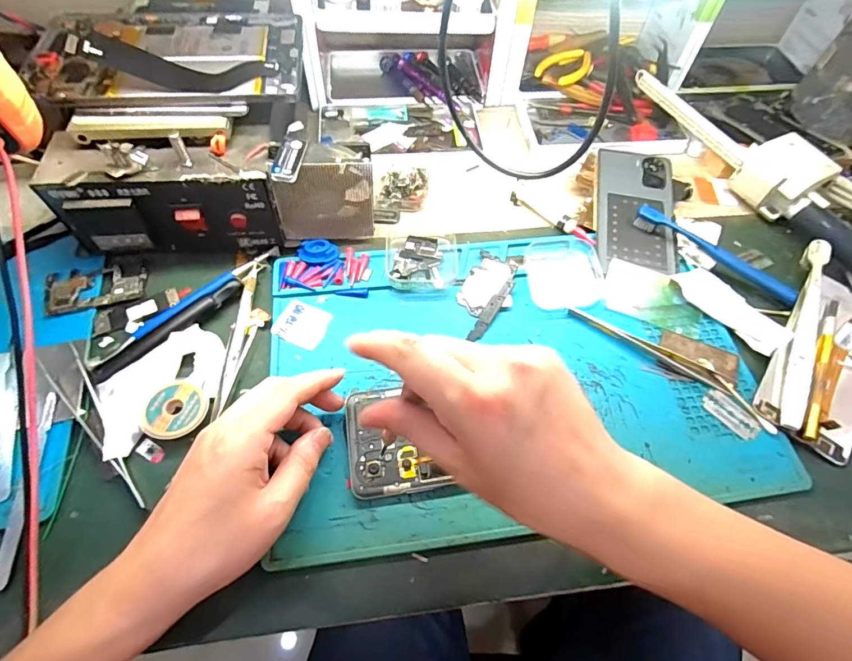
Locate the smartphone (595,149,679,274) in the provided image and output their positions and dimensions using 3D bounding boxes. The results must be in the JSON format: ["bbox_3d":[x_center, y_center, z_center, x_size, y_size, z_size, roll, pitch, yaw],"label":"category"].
[{"bbox_3d":[0.206,-0.121,0.441,0.073,0.014,0.152,10,60,3],"label":"smartphone"}]

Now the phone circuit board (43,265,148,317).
[{"bbox_3d":[-0.275,-0.038,0.376,0.073,0.006,0.041,-15,62,-11],"label":"phone circuit board"}]

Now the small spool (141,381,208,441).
[{"bbox_3d":[-0.178,0.057,0.321,0.041,0.006,0.042,1,60,-2],"label":"small spool"}]

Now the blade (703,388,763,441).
[{"bbox_3d":[0.233,0.064,0.344,0.019,0.004,0.041,-39,66,-15],"label":"blade"}]

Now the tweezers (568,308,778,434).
[{"bbox_3d":[0.198,0.022,0.363,0.169,0.006,0.024,34,64,16],"label":"tweezers"}]

